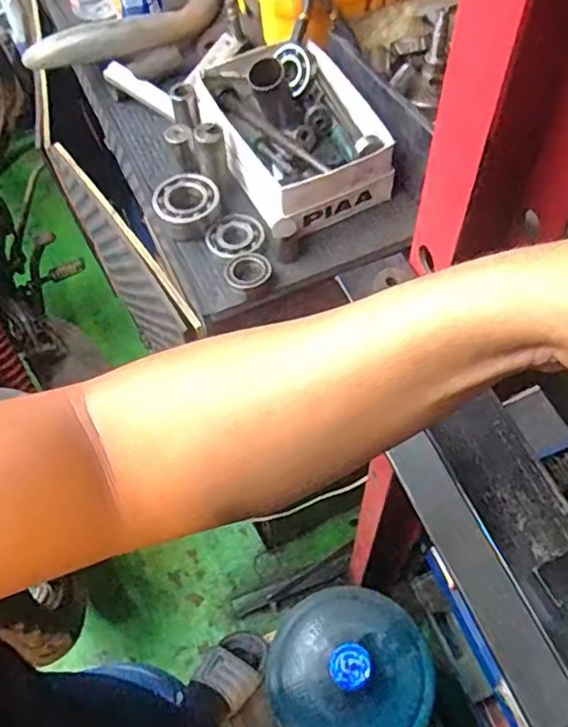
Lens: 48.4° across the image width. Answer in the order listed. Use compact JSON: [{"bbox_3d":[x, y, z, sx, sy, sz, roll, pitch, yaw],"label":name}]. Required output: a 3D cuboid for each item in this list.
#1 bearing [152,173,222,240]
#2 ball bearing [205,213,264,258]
[{"bbox_3d":[-0.102,-0.172,0.669,0.068,0.019,0.069,-10,58,-2],"label":"bearing"},{"bbox_3d":[-0.051,-0.133,0.662,0.060,0.018,0.062,-2,58,3],"label":"ball bearing"}]

